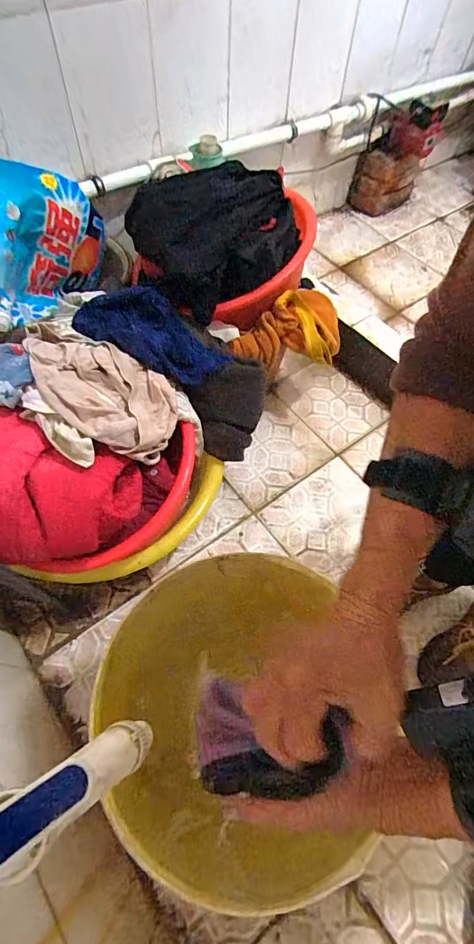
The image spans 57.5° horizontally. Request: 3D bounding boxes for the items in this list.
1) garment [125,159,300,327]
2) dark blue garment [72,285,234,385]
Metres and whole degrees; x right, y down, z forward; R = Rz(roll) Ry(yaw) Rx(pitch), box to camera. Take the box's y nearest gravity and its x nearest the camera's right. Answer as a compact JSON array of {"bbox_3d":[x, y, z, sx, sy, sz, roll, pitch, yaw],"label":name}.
[{"bbox_3d":[-0.042,-0.457,0.831,0.292,0.154,0.210,-39,69,-23],"label":"garment"},{"bbox_3d":[-0.152,-0.228,0.733,0.236,0.071,0.162,38,64,17],"label":"dark blue garment"}]

